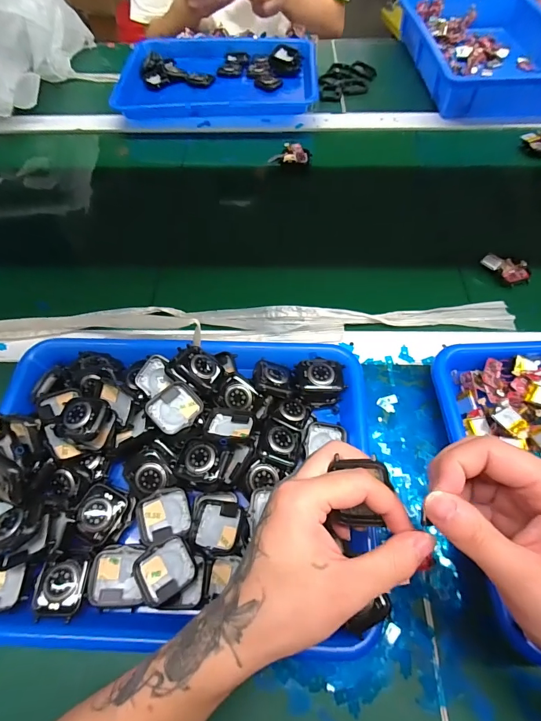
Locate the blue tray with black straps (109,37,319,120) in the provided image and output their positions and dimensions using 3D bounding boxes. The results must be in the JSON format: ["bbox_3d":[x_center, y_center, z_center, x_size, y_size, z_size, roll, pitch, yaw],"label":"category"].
[{"bbox_3d":[-0.090,-0.508,0.672,0.340,0.037,0.230,-4,61,-1],"label":"blue tray with black straps"}]

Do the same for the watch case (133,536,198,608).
[{"bbox_3d":[-0.079,0.157,0.284,0.042,0.011,0.037,-30,64,-14],"label":"watch case"}]

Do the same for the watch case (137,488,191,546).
[{"bbox_3d":[-0.086,0.126,0.307,0.040,0.012,0.036,-16,62,-7],"label":"watch case"}]

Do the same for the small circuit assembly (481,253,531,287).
[{"bbox_3d":[0.286,-0.113,0.455,0.054,0.013,0.038,39,69,20],"label":"small circuit assembly"}]

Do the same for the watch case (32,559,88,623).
[{"bbox_3d":[-0.157,0.169,0.279,0.036,0.008,0.039,0,61,1],"label":"watch case"}]

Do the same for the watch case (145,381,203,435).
[{"bbox_3d":[-0.083,0.042,0.329,0.039,0.008,0.043,43,59,5],"label":"watch case"}]

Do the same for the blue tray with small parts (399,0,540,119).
[{"bbox_3d":[0.393,-0.575,0.694,0.247,0.059,0.360,-4,61,-1],"label":"blue tray with small parts"}]

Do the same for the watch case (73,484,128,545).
[{"bbox_3d":[-0.139,0.122,0.303,0.035,0.006,0.039,21,64,12],"label":"watch case"}]

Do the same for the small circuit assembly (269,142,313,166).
[{"bbox_3d":[0.031,-0.312,0.572,0.063,0.024,0.028,1,61,2],"label":"small circuit assembly"}]

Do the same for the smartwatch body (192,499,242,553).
[{"bbox_3d":[-0.043,0.132,0.303,0.037,0.010,0.037,6,61,5],"label":"smartwatch body"}]

